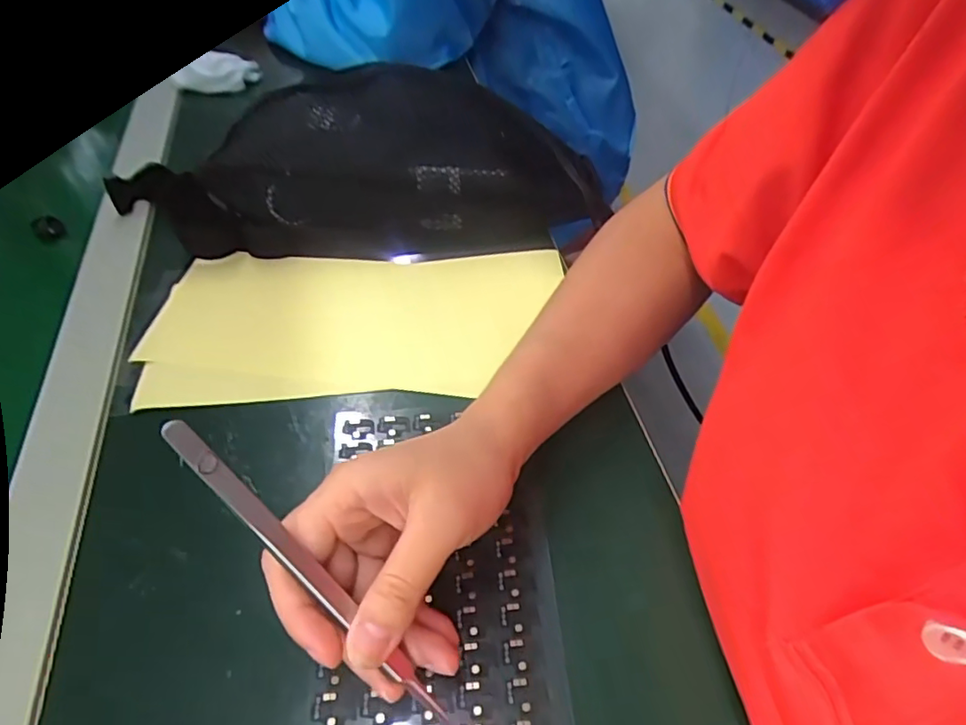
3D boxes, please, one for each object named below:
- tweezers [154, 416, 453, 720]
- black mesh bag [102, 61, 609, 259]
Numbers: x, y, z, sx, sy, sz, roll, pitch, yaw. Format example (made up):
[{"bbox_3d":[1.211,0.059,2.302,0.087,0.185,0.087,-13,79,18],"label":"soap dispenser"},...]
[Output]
[{"bbox_3d":[-0.069,0.077,0.234,0.144,0.004,0.010,48,57,-4],"label":"tweezers"},{"bbox_3d":[-0.101,-0.140,0.449,0.357,0.089,0.112,-1,47,-1],"label":"black mesh bag"}]

